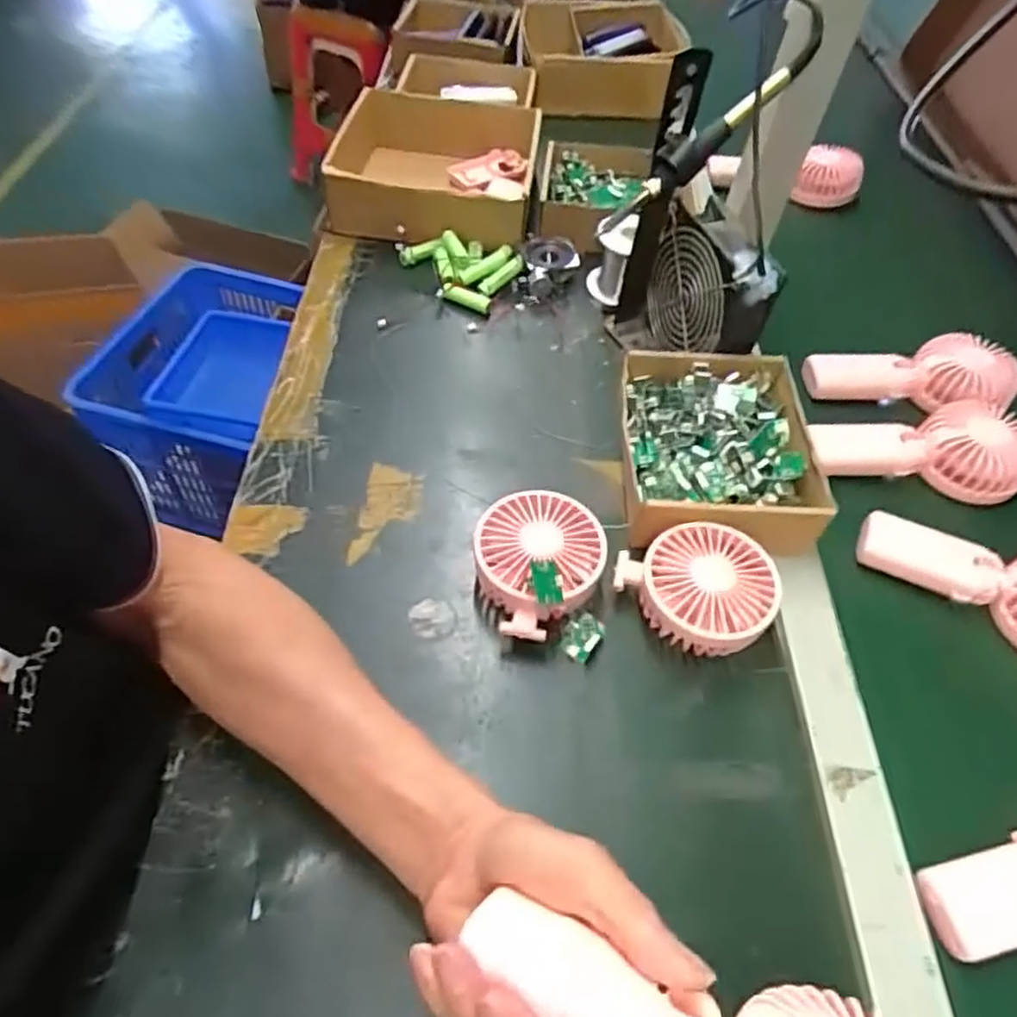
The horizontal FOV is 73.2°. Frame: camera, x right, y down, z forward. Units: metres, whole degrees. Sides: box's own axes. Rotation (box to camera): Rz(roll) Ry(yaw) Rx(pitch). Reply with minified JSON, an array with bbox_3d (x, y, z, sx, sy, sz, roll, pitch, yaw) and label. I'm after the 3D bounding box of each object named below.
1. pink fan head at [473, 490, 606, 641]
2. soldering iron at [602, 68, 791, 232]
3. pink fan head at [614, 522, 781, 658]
[{"bbox_3d":[0.018,0.038,0.478,0.099,0.054,0.089,-38,65,-27],"label":"pink fan head"},{"bbox_3d":[0.142,-0.268,0.523,0.177,0.035,0.022,-39,59,6],"label":"soldering iron"},{"bbox_3d":[0.129,0.053,0.473,0.101,0.046,0.089,37,60,20],"label":"pink fan head"}]

